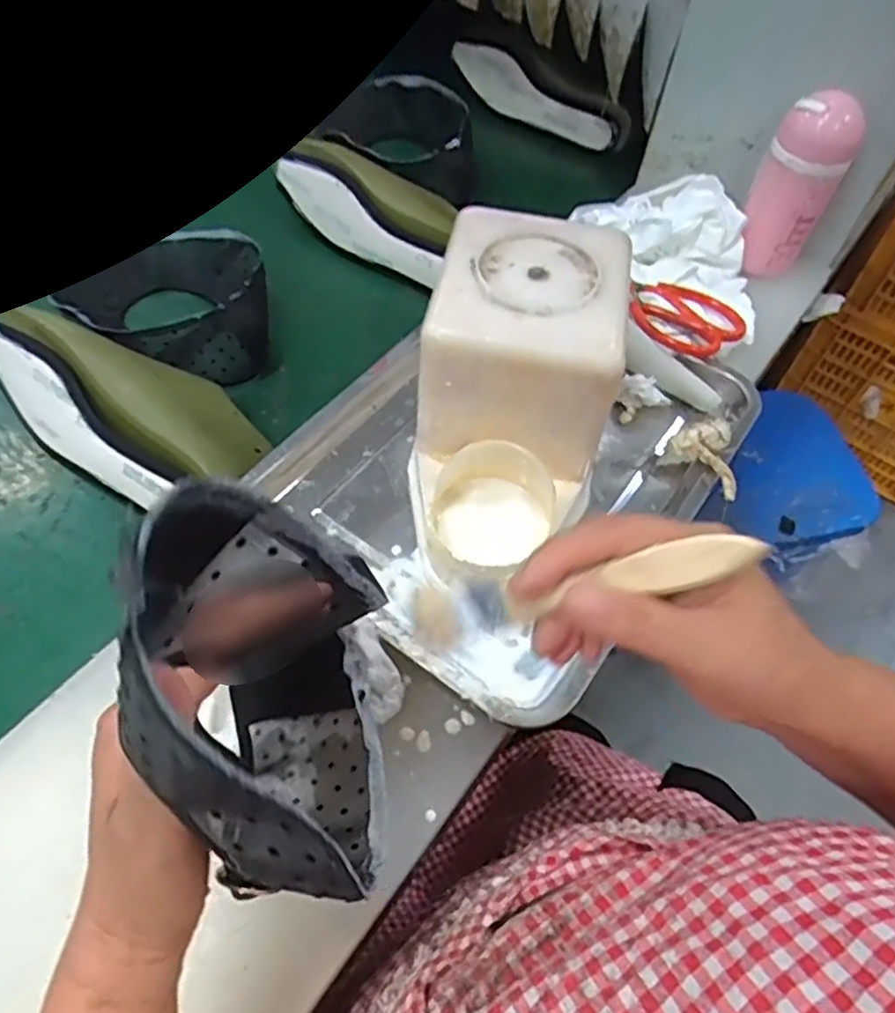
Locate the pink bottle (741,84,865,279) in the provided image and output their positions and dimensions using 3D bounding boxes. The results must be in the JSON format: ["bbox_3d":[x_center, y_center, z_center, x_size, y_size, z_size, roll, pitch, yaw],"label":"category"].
[{"bbox_3d":[0.336,-0.308,0.676,0.073,0.165,0.062,28,60,14],"label":"pink bottle"}]

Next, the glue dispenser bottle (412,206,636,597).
[{"bbox_3d":[0.047,-0.082,0.480,0.122,0.121,0.234,12,58,4],"label":"glue dispenser bottle"}]

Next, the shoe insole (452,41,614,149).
[{"bbox_3d":[0.111,-0.571,0.962,0.266,0.073,0.019,38,63,19],"label":"shoe insole"}]

